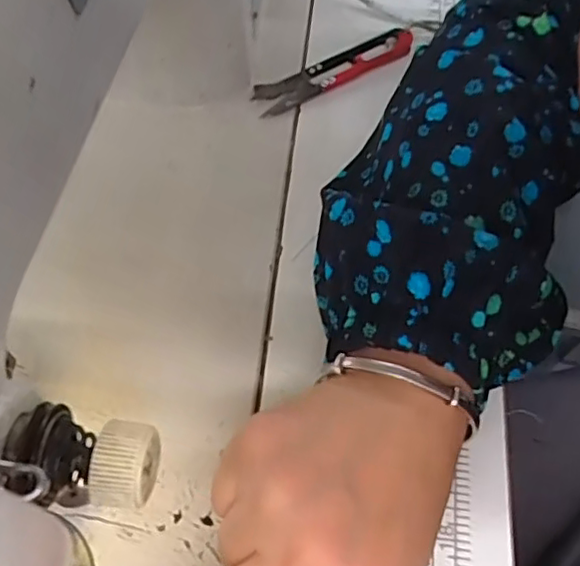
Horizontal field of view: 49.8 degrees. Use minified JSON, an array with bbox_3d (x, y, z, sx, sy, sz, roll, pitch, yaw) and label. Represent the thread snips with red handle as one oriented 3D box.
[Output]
[{"bbox_3d":[0.027,-0.130,0.376,0.103,0.011,0.025,-28,66,-16],"label":"thread snips with red handle"}]

